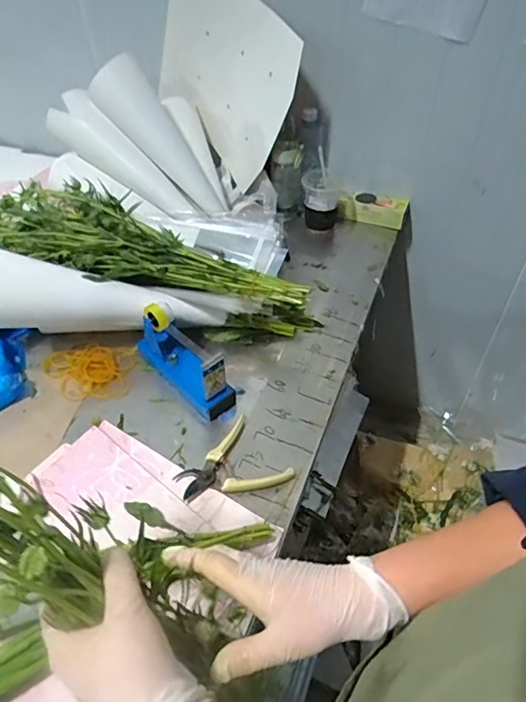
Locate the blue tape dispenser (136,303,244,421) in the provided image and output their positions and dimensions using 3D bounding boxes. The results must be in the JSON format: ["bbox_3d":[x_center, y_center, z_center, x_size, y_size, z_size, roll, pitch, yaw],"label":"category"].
[{"bbox_3d":[-0.129,0.002,0.803,0.197,0.124,0.071,35,57,30],"label":"blue tape dispenser"}]

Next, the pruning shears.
[{"bbox_3d":[-0.052,0.171,0.728,0.144,0.018,0.129,-27,52,-22],"label":"pruning shears"}]

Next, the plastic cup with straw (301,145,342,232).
[{"bbox_3d":[0.125,-0.338,1.060,0.082,0.167,0.081,6,47,7],"label":"plastic cup with straw"}]

